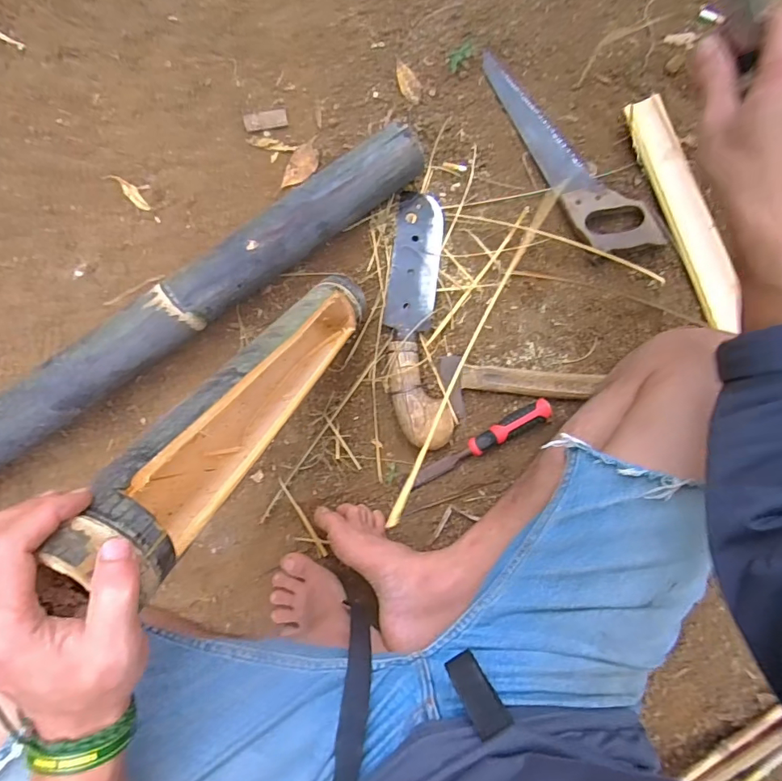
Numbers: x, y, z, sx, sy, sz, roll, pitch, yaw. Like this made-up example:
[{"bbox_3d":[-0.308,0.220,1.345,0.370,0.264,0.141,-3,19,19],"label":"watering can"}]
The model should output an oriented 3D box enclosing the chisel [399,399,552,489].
[{"bbox_3d":[0.119,0.081,0.664,0.231,0.027,0.030,-31,87,6],"label":"chisel"}]

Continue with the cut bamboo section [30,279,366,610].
[{"bbox_3d":[-0.127,0.000,0.462,0.069,0.473,0.089,27,120,-1],"label":"cut bamboo section"}]

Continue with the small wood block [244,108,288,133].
[{"bbox_3d":[-0.194,-0.421,0.730,0.066,0.004,0.029,-16,86,-5],"label":"small wood block"}]

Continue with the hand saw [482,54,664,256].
[{"bbox_3d":[0.241,-0.346,0.703,0.092,0.016,0.388,-38,75,5],"label":"hand saw"}]

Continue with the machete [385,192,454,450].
[{"bbox_3d":[0.039,-0.111,0.673,0.084,0.036,0.374,-1,84,-4],"label":"machete"}]

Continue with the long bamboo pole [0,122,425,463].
[{"bbox_3d":[-0.484,0.039,0.621,1.291,0.097,0.105,-35,88,-7],"label":"long bamboo pole"}]

